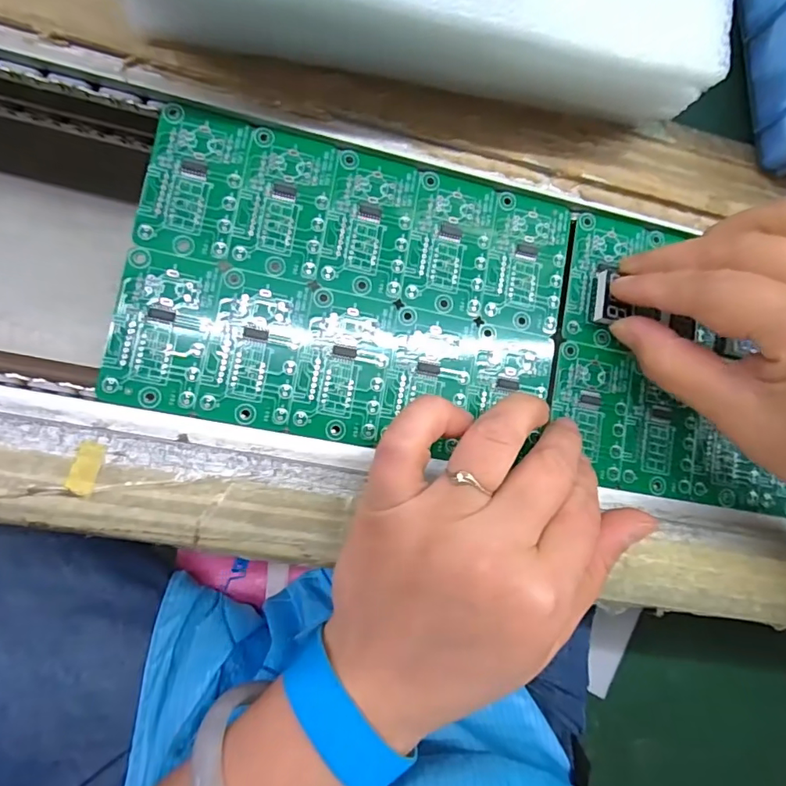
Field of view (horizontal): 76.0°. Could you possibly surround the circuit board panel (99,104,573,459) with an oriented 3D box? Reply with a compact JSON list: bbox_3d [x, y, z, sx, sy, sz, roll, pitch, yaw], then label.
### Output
[{"bbox_3d":[-0.014,-0.042,0.214,0.178,0.004,0.122,10,84,-10],"label":"circuit board panel"}]

